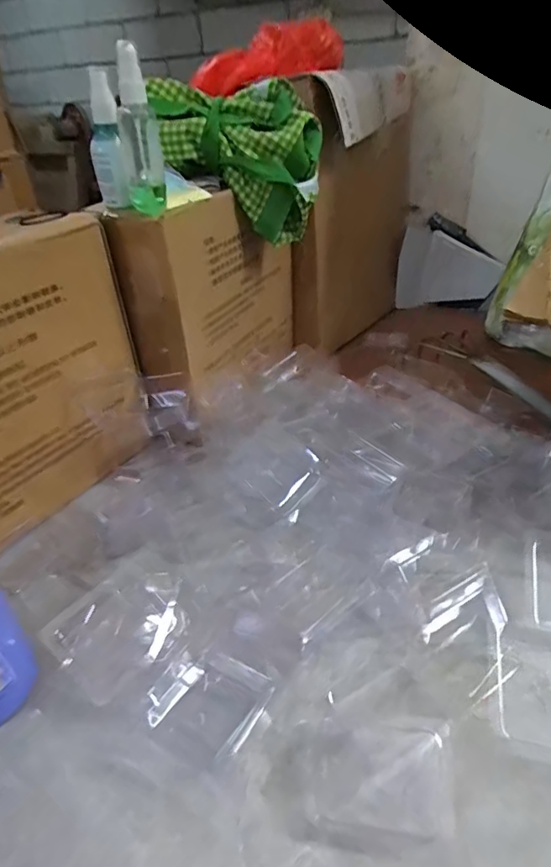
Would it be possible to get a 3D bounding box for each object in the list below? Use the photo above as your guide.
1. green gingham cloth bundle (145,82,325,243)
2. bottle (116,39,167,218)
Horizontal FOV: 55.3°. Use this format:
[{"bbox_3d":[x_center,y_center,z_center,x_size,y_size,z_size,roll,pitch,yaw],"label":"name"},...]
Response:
[{"bbox_3d":[-0.044,-0.311,0.609,0.188,0.150,0.077,1,35,7],"label":"green gingham cloth bundle"},{"bbox_3d":[-0.128,-0.280,0.496,0.035,0.137,0.042,-10,35,-8],"label":"bottle"}]

